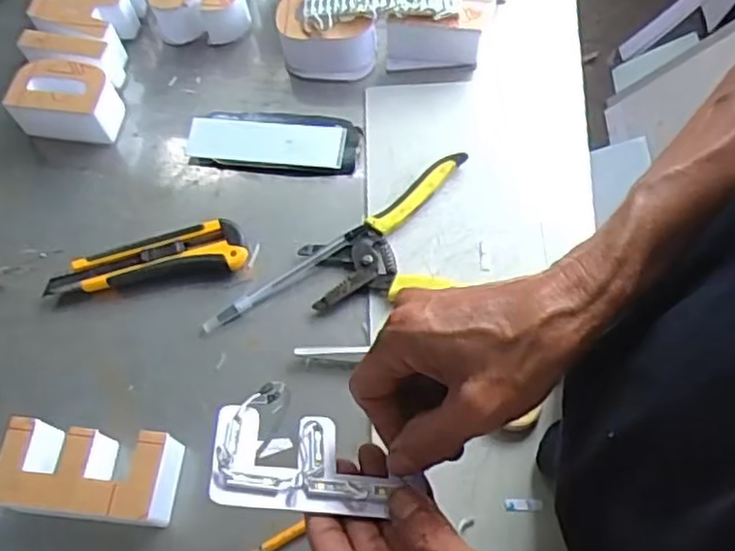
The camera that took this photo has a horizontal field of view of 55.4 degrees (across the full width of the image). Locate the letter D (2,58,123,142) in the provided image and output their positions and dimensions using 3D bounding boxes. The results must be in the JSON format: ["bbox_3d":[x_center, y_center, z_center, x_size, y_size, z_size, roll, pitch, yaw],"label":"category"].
[{"bbox_3d":[-0.264,-0.152,0.614,0.087,0.048,0.055,7,65,6],"label":"letter D"}]

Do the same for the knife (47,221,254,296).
[{"bbox_3d":[-0.174,-0.014,0.556,0.152,0.019,0.041,-8,64,-1],"label":"knife"}]

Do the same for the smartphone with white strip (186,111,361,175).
[{"bbox_3d":[-0.081,-0.116,0.604,0.145,0.014,0.058,3,64,5],"label":"smartphone with white strip"}]

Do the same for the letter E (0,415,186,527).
[{"bbox_3d":[-0.186,0.135,0.474,0.113,0.042,0.058,4,64,5],"label":"letter E"}]

